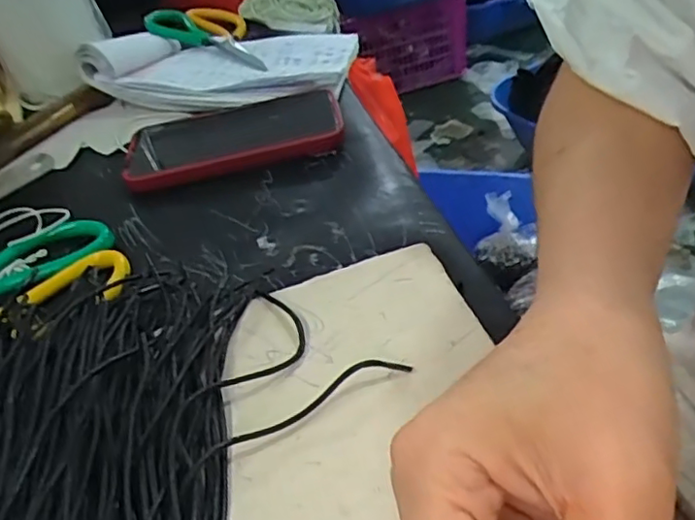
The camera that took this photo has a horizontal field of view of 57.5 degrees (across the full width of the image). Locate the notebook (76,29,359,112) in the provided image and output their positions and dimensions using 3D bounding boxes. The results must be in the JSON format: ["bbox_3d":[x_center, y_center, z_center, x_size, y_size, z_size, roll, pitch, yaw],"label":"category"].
[{"bbox_3d":[-0.108,-0.181,0.564,0.220,0.048,0.135,-3,40,8],"label":"notebook"}]

